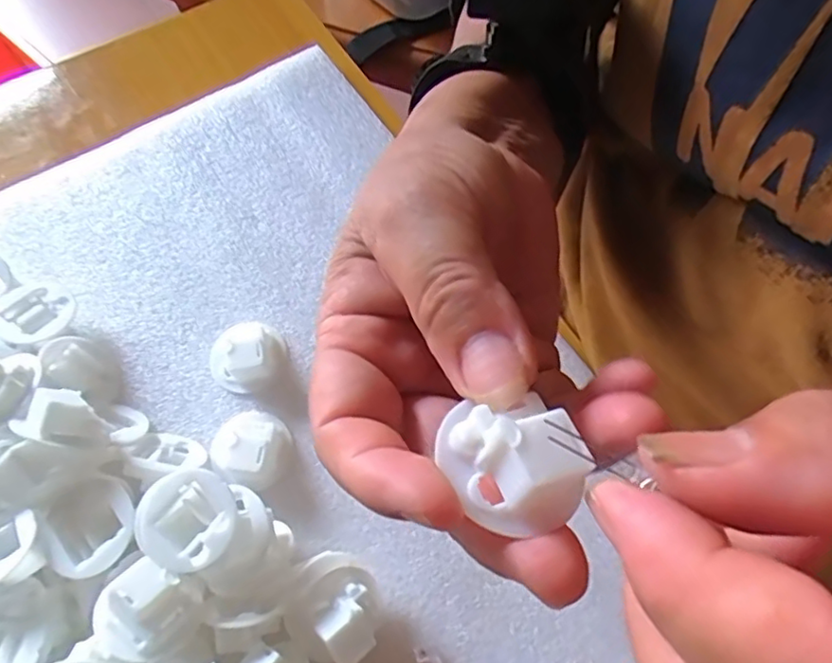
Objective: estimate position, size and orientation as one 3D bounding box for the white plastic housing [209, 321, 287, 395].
[{"bbox_3d":[-0.076,0.008,0.270,0.032,0.016,0.031,0,65,1],"label":"white plastic housing"}]

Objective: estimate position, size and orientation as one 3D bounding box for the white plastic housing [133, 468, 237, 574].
[{"bbox_3d":[-0.079,0.065,0.214,0.033,0.011,0.034,0,65,1],"label":"white plastic housing"}]

